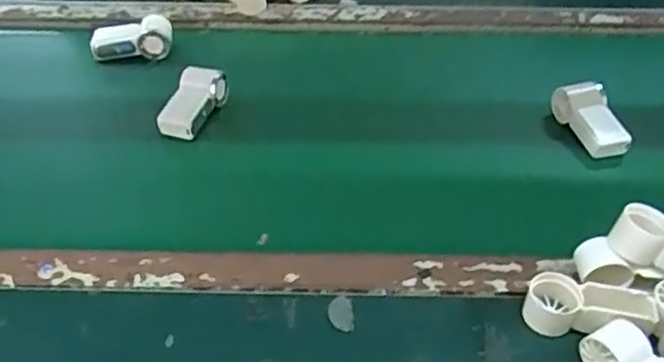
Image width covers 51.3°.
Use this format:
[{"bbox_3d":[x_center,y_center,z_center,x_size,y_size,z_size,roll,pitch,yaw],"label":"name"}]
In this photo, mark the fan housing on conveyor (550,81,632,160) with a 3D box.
[{"bbox_3d":[0.274,-0.067,0.727,0.050,0.030,0.092,-8,42,-9],"label":"fan housing on conveyor"}]

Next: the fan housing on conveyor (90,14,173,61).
[{"bbox_3d":[-0.249,-0.180,0.863,0.095,0.036,0.054,-4,41,-5],"label":"fan housing on conveyor"}]

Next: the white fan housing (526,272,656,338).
[{"bbox_3d":[0.198,0.096,0.534,0.093,0.031,0.039,-2,39,24],"label":"white fan housing"}]

